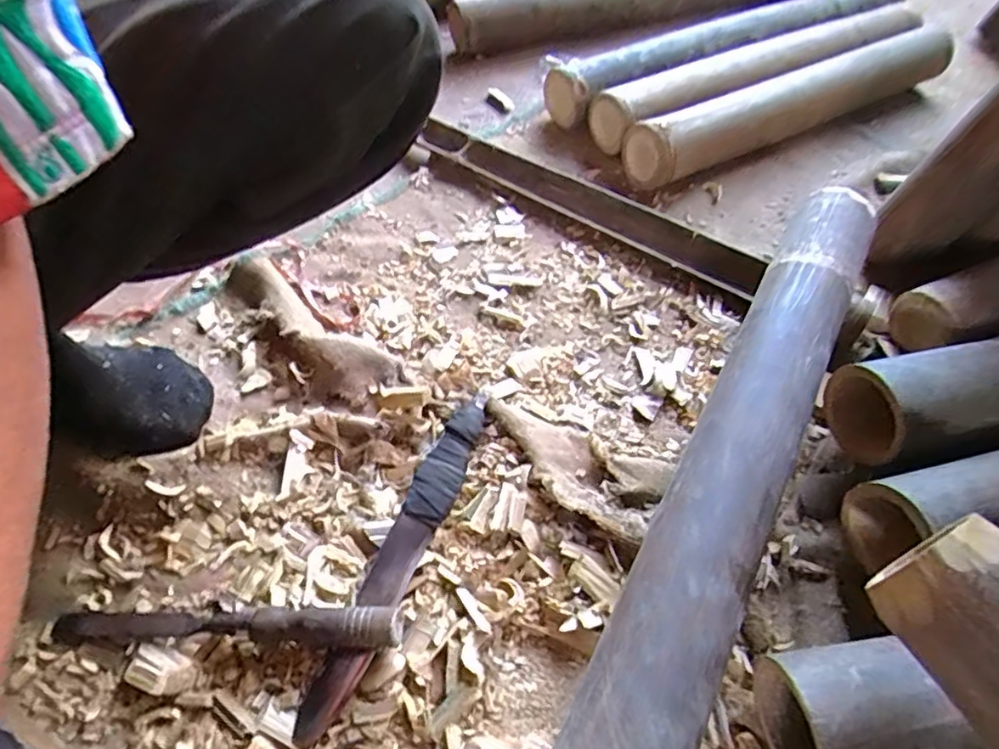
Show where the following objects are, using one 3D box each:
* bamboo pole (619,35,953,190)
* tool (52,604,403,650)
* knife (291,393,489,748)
[{"bbox_3d":[0.384,-0.356,0.792,0.502,0.076,0.087,-26,59,-18],"label":"bamboo pole"},{"bbox_3d":[-0.185,0.168,0.420,0.238,0.029,0.027,2,54,0],"label":"tool"},{"bbox_3d":[-0.070,0.127,0.459,0.038,0.022,0.269,18,56,12],"label":"knife"}]

